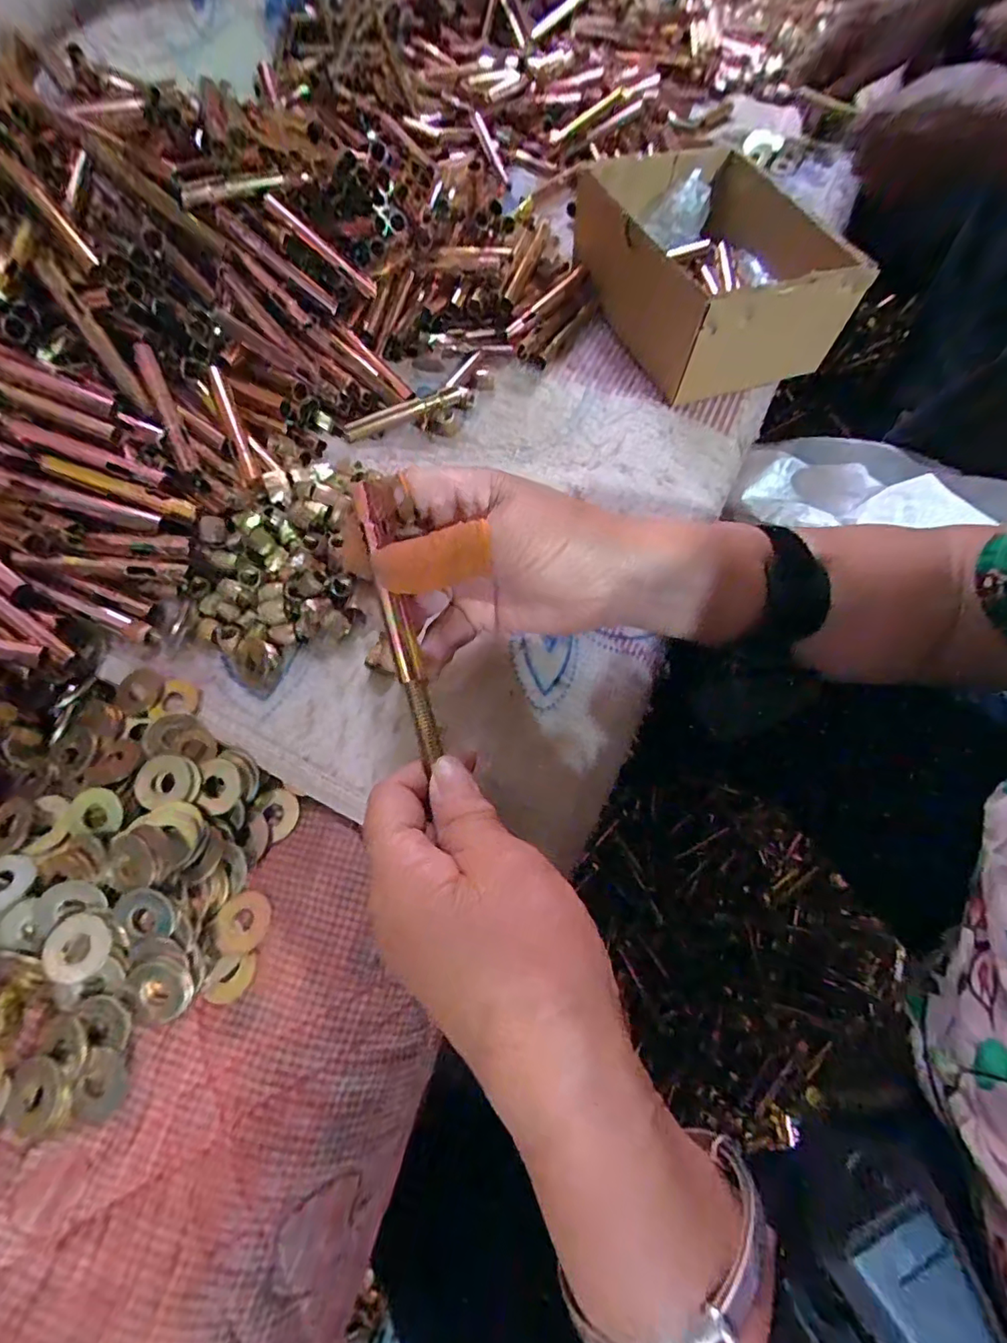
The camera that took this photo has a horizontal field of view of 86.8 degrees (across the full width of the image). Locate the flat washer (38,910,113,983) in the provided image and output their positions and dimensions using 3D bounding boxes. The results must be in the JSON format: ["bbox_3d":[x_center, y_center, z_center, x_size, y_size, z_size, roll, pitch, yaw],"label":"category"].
[{"bbox_3d":[-0.171,0.111,0.213,0.024,0.004,0.024,31,65,1],"label":"flat washer"}]

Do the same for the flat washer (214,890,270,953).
[{"bbox_3d":[-0.112,0.107,0.229,0.023,0.004,0.023,0,65,-1],"label":"flat washer"}]

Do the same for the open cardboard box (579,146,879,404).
[{"bbox_3d":[0.156,-0.306,0.406,0.136,0.078,0.186,-19,66,-9],"label":"open cardboard box"}]

